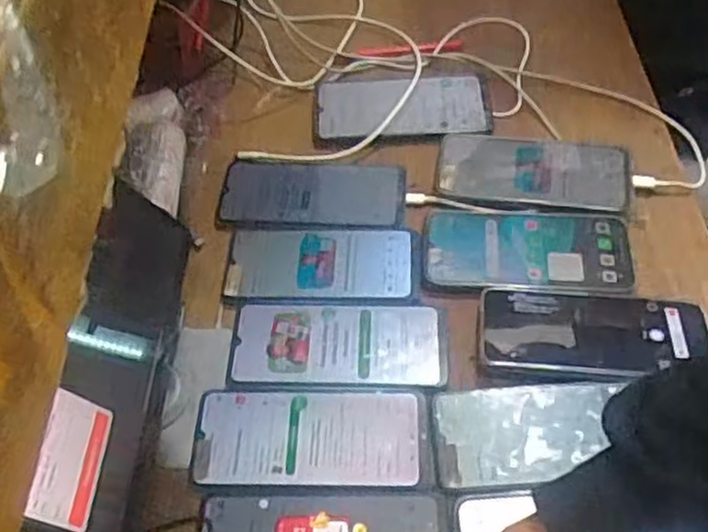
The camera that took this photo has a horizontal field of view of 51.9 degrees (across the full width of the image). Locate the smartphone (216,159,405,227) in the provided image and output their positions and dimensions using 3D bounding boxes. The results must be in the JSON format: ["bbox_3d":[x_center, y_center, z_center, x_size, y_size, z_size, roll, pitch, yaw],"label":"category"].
[{"bbox_3d":[-0.039,-0.068,0.659,0.165,0.007,0.079,3,53,6],"label":"smartphone"}]

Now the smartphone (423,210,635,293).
[{"bbox_3d":[0.145,-0.015,0.608,0.169,0.005,0.080,2,53,5],"label":"smartphone"}]

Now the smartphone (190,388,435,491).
[{"bbox_3d":[-0.029,0.121,0.520,0.168,0.004,0.075,0,53,3],"label":"smartphone"}]

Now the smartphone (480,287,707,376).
[{"bbox_3d":[0.181,0.049,0.554,0.166,0.010,0.076,3,53,6],"label":"smartphone"}]

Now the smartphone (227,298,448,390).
[{"bbox_3d":[-0.013,0.060,0.566,0.168,0.008,0.082,2,53,5],"label":"smartphone"}]

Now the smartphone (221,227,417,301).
[{"bbox_3d":[-0.029,-0.004,0.614,0.159,0.004,0.073,0,53,4],"label":"smartphone"}]

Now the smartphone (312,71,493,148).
[{"bbox_3d":[0.047,-0.160,0.717,0.171,0.012,0.089,-2,53,2],"label":"smartphone"}]

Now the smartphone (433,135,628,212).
[{"bbox_3d":[0.160,-0.087,0.658,0.168,0.010,0.080,9,54,10],"label":"smartphone"}]

